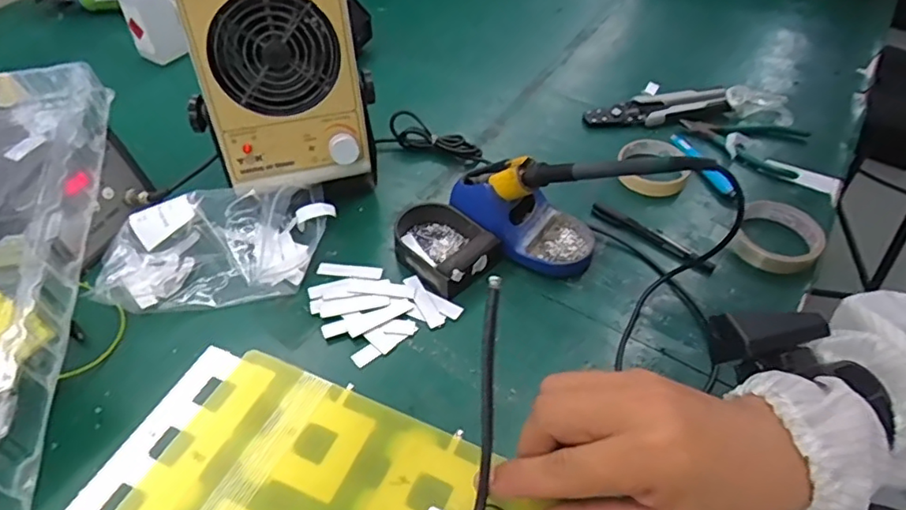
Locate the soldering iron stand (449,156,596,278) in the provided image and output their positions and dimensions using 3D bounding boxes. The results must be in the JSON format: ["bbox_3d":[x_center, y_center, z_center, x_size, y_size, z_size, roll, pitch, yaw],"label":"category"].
[{"bbox_3d":[0.073,-0.047,0.591,0.153,0.086,0.082,23,52,17],"label":"soldering iron stand"}]

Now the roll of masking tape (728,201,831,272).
[{"bbox_3d":[0.344,-0.020,0.611,0.081,0.027,0.092,27,53,21],"label":"roll of masking tape"}]

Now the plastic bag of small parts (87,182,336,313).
[{"bbox_3d":[-0.228,-0.009,0.572,0.226,0.067,0.116,-19,48,-16],"label":"plastic bag of small parts"}]

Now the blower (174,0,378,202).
[{"bbox_3d":[-0.165,-0.163,0.588,0.160,0.258,0.123,-15,50,-14],"label":"blower"}]

